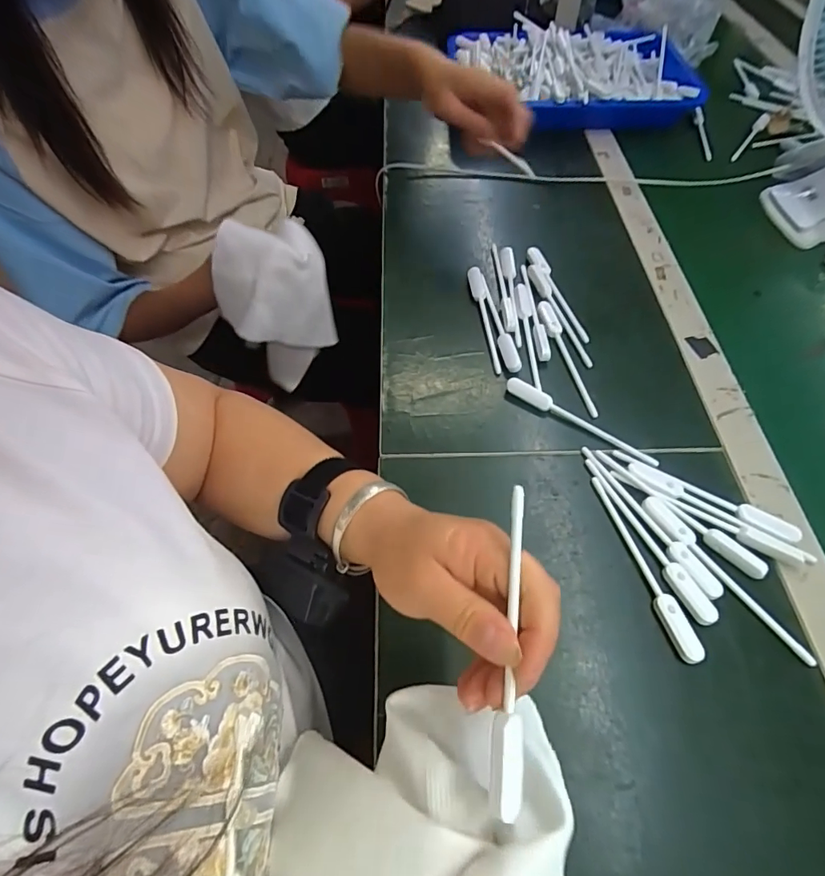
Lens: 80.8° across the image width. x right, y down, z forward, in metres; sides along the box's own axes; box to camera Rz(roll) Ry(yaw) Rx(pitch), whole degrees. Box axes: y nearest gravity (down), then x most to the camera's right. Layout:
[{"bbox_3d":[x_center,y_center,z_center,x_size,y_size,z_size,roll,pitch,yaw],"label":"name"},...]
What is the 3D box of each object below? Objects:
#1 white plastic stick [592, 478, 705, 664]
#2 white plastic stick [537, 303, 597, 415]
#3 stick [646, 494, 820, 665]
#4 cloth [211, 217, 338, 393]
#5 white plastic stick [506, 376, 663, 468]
[{"bbox_3d":[0.167,0.091,0.356,0.015,0.009,0.141,-14,59,-8],"label":"white plastic stick"},{"bbox_3d":[0.149,-0.079,0.468,0.018,0.015,0.137,-11,58,-6],"label":"white plastic stick"},{"bbox_3d":[0.222,0.099,0.347,0.017,0.007,0.141,-29,62,-17],"label":"stick"},{"bbox_3d":[-0.160,-0.163,0.587,0.118,0.188,0.091,-15,59,-9],"label":"cloth"},{"bbox_3d":[0.145,-0.016,0.421,0.139,0.018,0.012,31,63,19],"label":"white plastic stick"}]

